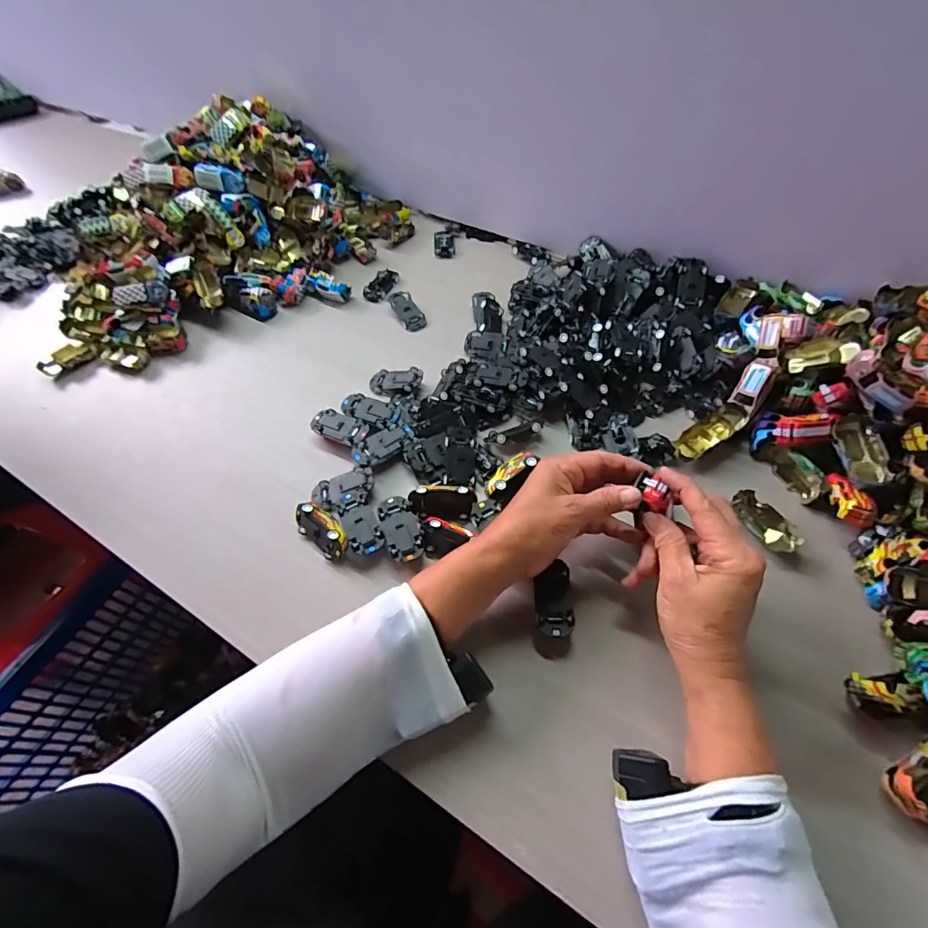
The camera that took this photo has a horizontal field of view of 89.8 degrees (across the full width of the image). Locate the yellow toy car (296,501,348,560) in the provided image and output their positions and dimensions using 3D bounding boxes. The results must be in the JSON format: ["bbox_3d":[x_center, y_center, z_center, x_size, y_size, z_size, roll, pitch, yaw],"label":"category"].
[{"bbox_3d":[-0.127,0.061,0.425,0.060,0.035,0.020,38,36,22],"label":"yellow toy car"}]

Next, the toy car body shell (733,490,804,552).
[{"bbox_3d":[0.272,0.053,0.423,0.033,0.016,0.063,-17,57,-8],"label":"toy car body shell"}]

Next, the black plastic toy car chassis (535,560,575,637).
[{"bbox_3d":[0.072,0.111,0.378,0.028,0.020,0.060,0,56,3],"label":"black plastic toy car chassis"}]

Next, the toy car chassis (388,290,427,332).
[{"bbox_3d":[-0.075,-0.200,0.610,0.030,0.010,0.067,-30,73,-15],"label":"toy car chassis"}]

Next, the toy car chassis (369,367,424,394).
[{"bbox_3d":[-0.079,-0.095,0.535,0.060,0.010,0.031,-2,55,16],"label":"toy car chassis"}]

